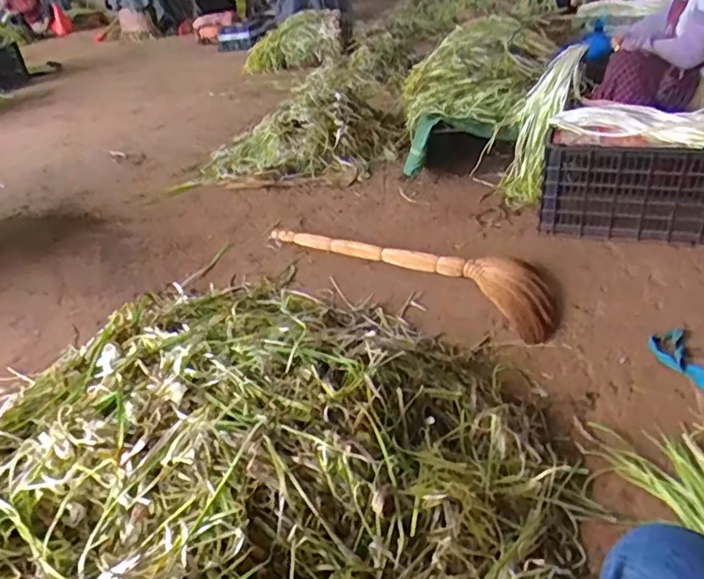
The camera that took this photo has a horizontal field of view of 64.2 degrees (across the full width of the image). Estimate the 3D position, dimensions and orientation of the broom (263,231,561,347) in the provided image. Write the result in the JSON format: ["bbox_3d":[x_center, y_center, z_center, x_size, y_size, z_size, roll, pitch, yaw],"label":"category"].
[{"bbox_3d":[0.120,-0.078,1.555,0.895,0.070,0.245,15,38,30],"label":"broom"}]

